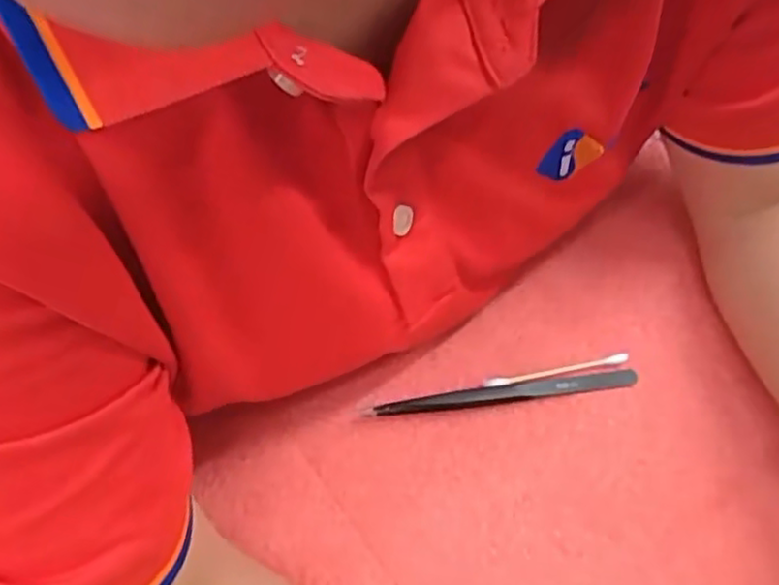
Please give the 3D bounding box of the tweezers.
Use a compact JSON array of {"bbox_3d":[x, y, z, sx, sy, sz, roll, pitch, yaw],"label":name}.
[{"bbox_3d":[0.054,0.049,0.340,0.131,0.004,0.010,-7,61,-3],"label":"tweezers"}]

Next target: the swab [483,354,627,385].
[{"bbox_3d":[0.082,0.038,0.345,0.072,0.004,0.005,-10,61,-5],"label":"swab"}]

